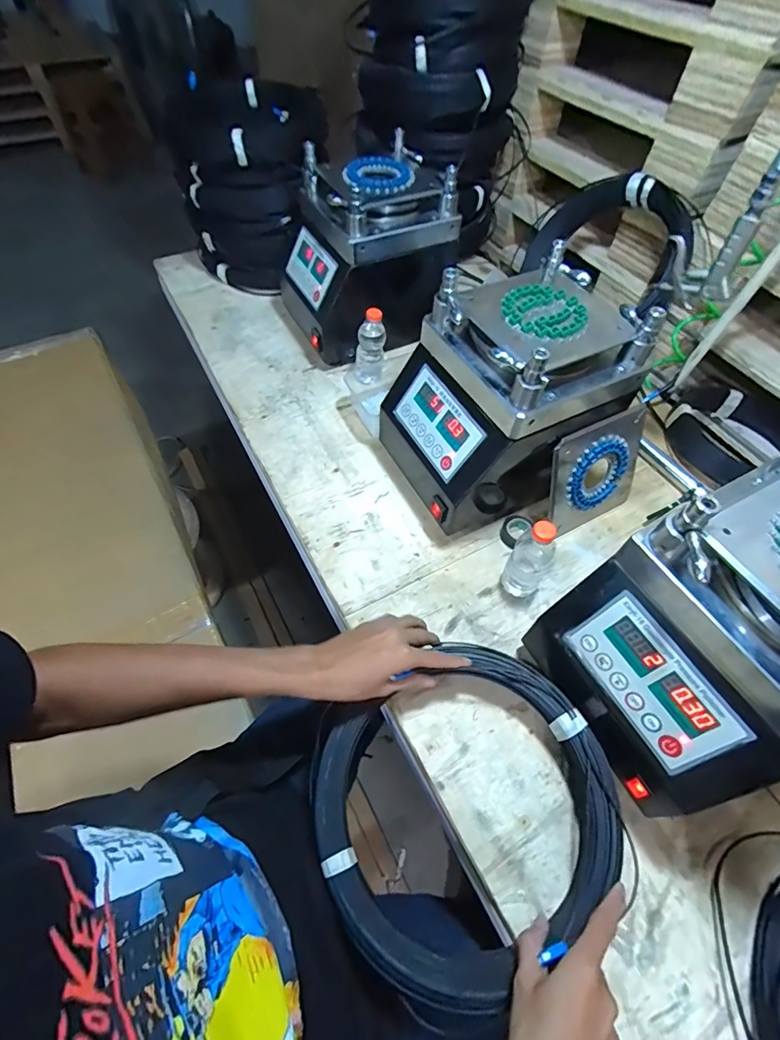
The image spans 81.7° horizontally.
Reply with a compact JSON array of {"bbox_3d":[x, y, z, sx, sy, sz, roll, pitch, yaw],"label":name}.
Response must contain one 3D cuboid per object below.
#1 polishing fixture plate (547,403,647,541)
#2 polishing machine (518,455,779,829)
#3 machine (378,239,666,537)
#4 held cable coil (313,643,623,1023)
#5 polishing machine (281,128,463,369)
[{"bbox_3d":[0.312,-0.070,0.674,0.177,0.172,0.022,-25,40,-18],"label":"polishing fixture plate"},{"bbox_3d":[0.345,0.103,0.453,0.279,0.254,0.215,-25,61,-16],"label":"polishing machine"},{"bbox_3d":[0.160,-0.167,0.652,0.277,0.269,0.221,-25,61,-16],"label":"machine"},{"bbox_3d":[0.073,0.287,0.472,0.298,0.050,0.288,-32,63,-20],"label":"held cable coil"},{"bbox_3d":[-0.045,-0.502,0.861,0.291,0.266,0.246,-21,60,-14],"label":"polishing machine"}]

